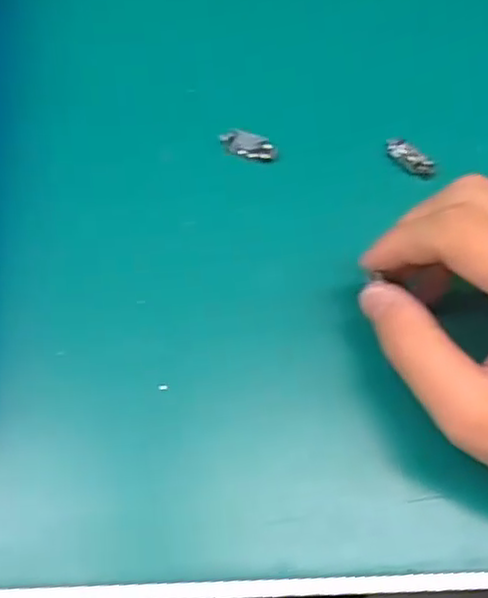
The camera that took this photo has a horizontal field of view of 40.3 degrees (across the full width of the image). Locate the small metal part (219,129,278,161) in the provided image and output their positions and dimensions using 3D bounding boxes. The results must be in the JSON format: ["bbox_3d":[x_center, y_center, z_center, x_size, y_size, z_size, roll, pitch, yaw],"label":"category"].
[{"bbox_3d":[0.003,-0.072,0.312,0.028,0.006,0.011,18,65,5],"label":"small metal part"}]

